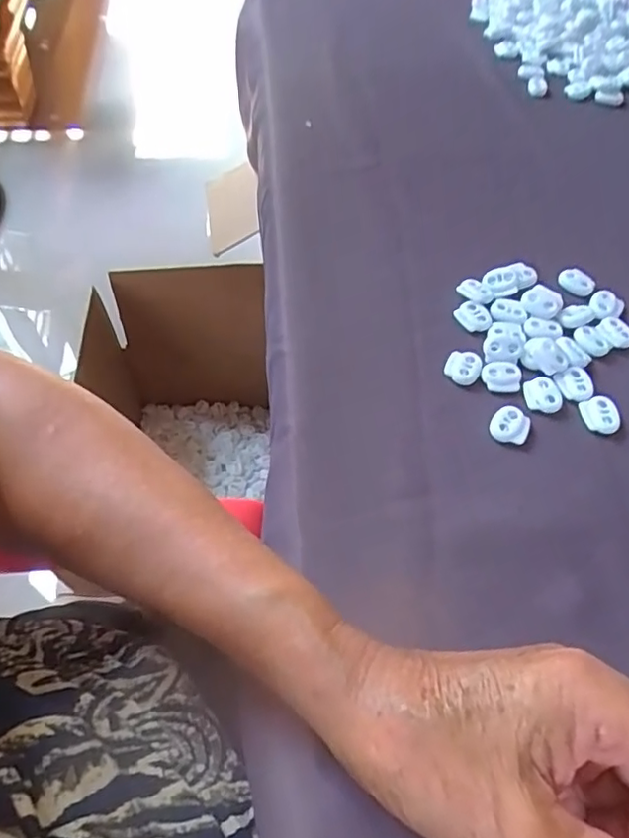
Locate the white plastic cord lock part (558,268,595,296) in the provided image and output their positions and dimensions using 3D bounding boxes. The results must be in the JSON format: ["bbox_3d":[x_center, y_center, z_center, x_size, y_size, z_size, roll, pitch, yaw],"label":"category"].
[{"bbox_3d":[0.168,-0.088,0.377,0.022,0.007,0.017,29,61,17],"label":"white plastic cord lock part"}]

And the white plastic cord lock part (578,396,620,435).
[{"bbox_3d":[0.156,-0.003,0.321,0.022,0.005,0.022,-5,61,-3],"label":"white plastic cord lock part"}]

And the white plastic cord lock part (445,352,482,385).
[{"bbox_3d":[0.086,-0.030,0.337,0.020,0.004,0.021,20,59,12],"label":"white plastic cord lock part"}]

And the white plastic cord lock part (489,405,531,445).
[{"bbox_3d":[0.105,0.003,0.315,0.020,0.006,0.022,23,60,14],"label":"white plastic cord lock part"}]

